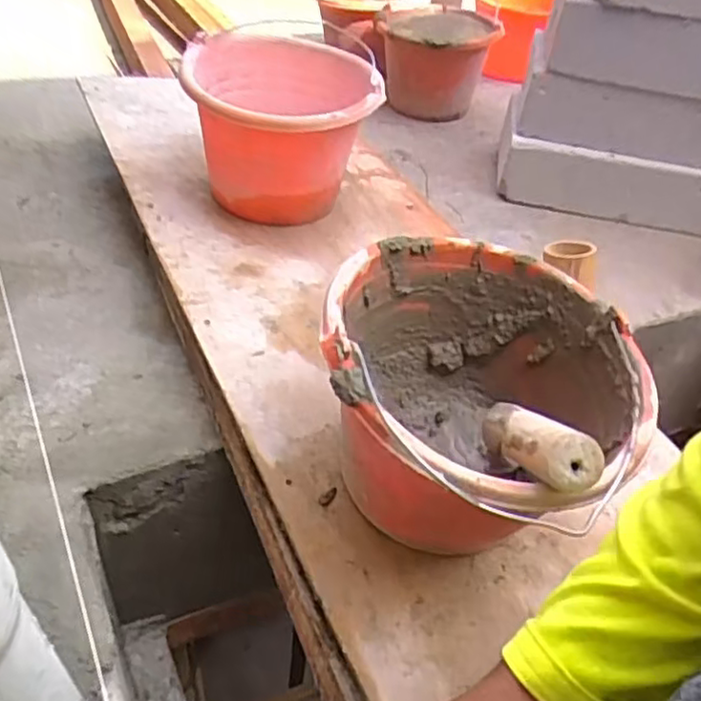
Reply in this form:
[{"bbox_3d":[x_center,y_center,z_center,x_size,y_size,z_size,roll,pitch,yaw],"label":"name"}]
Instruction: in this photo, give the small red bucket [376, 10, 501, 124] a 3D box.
[{"bbox_3d":[0.155,-0.557,1.307,0.209,0.161,0.224,6,42,0],"label":"small red bucket"}]

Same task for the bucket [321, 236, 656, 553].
[{"bbox_3d":[0.087,0.039,0.506,0.214,0.178,0.242,15,43,9],"label":"bucket"}]

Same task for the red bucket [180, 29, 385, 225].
[{"bbox_3d":[-0.081,-0.271,0.831,0.210,0.159,0.262,1,43,-6],"label":"red bucket"}]

